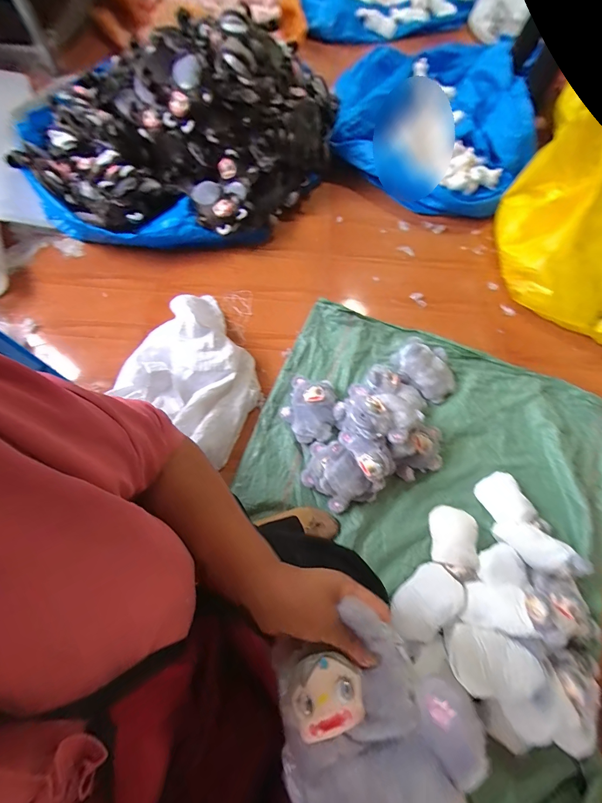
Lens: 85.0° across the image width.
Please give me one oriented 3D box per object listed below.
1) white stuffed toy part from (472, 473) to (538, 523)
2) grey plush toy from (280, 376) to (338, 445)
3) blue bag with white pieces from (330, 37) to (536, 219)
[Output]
[{"bbox_3d":[0.538,0.263,0.872,0.093,0.045,0.129,-26,71,-13],"label":"white stuffed toy part"},{"bbox_3d":[0.025,0.022,0.941,0.152,0.057,0.195,7,67,0],"label":"grey plush toy"},{"bbox_3d":[0.540,-1.267,1.419,0.742,0.250,1.005,5,67,-1],"label":"blue bag with white pieces"}]

